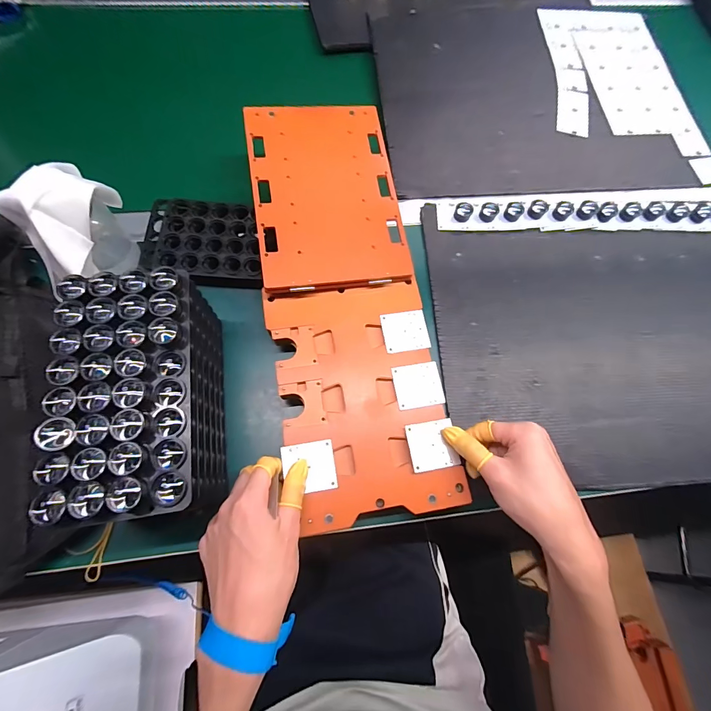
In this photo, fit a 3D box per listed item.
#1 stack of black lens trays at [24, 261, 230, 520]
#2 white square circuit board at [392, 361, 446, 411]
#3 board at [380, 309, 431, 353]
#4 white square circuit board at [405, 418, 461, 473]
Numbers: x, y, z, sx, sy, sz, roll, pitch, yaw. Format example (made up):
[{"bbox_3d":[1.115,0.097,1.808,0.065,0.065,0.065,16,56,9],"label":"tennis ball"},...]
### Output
[{"bbox_3d":[-0.178,0.040,0.319,0.099,0.119,0.196,-9,73,-4],"label":"stack of black lens trays"},{"bbox_3d":[0.064,0.030,0.365,0.047,0.004,0.044,-8,72,-6],"label":"white square circuit board"},{"bbox_3d":[0.053,-0.026,0.384,0.047,0.004,0.043,-9,74,-6],"label":"board"},{"bbox_3d":[0.074,0.086,0.346,0.044,0.005,0.044,-9,73,-4],"label":"white square circuit board"}]

